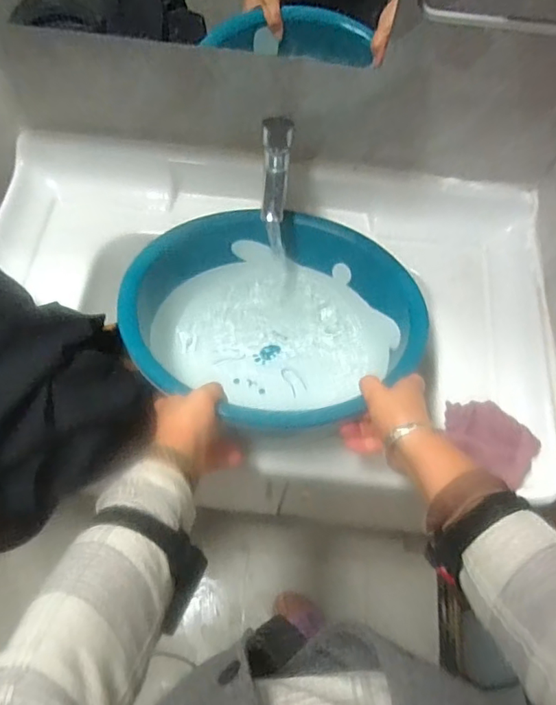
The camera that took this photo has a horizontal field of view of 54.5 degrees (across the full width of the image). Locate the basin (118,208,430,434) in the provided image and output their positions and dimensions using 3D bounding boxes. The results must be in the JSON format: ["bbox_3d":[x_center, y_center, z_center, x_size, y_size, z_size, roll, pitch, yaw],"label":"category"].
[{"bbox_3d":[-0.011,-0.057,0.722,0.356,0.175,0.308,-23,67,-12],"label":"basin"}]

